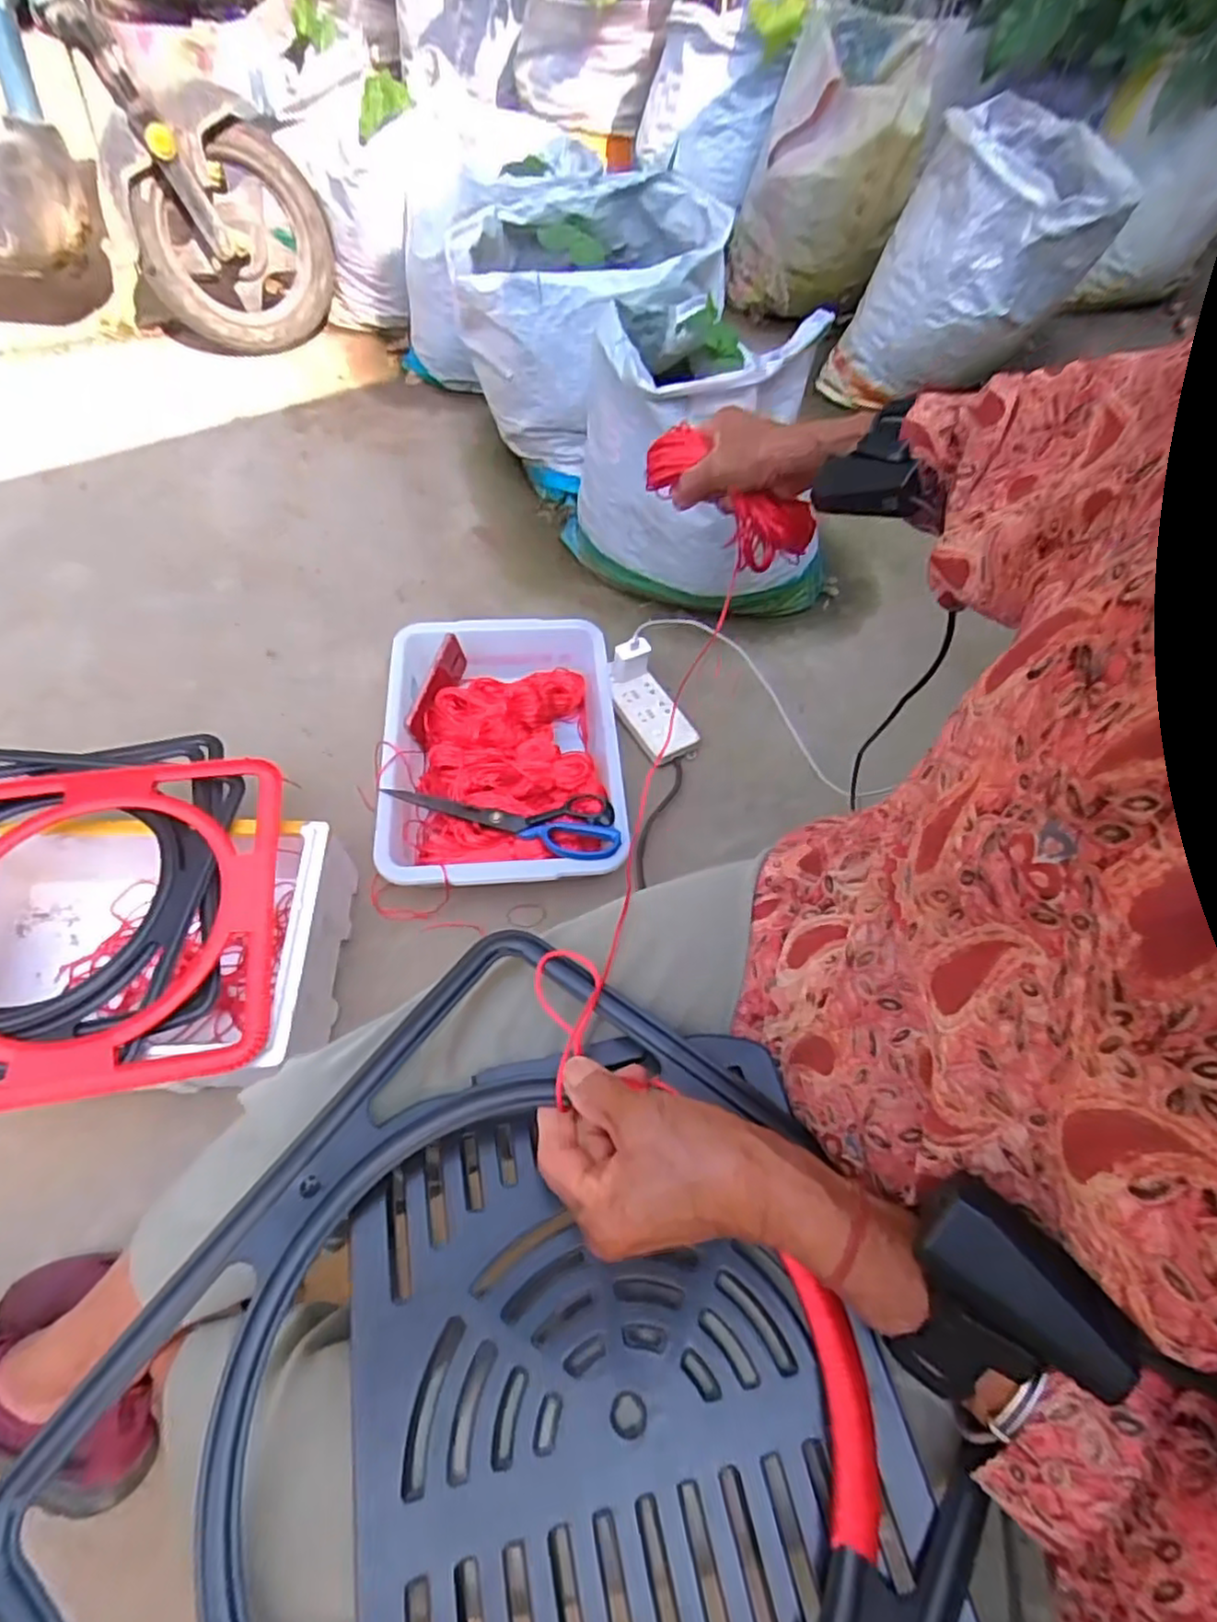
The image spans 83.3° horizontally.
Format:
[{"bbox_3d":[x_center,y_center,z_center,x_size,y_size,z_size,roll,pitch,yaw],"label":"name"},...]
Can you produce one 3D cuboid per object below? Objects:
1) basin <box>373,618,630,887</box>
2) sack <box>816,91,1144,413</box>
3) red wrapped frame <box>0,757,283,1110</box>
[{"bbox_3d":[-0.143,-0.079,0.943,0.302,0.117,0.419,-2,59,-6],"label":"basin"},{"bbox_3d":[0.718,-1.062,1.352,0.376,0.410,0.357,26,62,10],"label":"sack"},{"bbox_3d":[-0.510,0.098,0.671,0.348,0.021,0.351,-7,62,-8],"label":"red wrapped frame"}]

